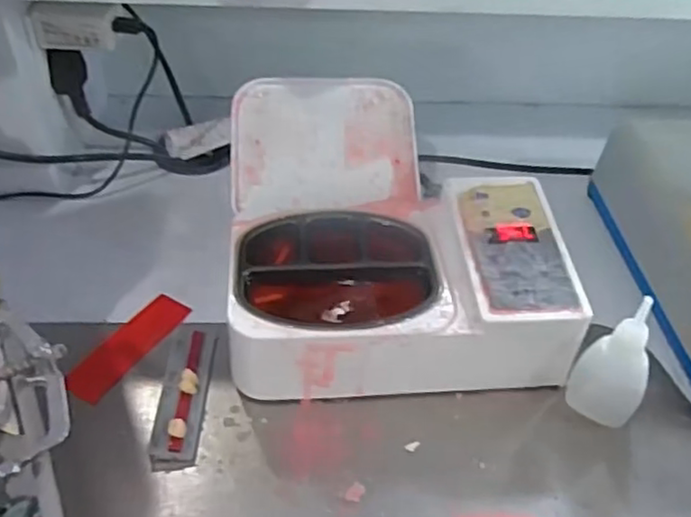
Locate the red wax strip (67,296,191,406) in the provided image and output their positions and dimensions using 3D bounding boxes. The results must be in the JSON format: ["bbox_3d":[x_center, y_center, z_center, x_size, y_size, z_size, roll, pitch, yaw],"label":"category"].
[{"bbox_3d":[-0.124,0.050,0.379,0.025,0.004,0.083,23,42,16],"label":"red wax strip"}]

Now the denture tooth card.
[{"bbox_3d":[-0.086,0.071,0.354,0.024,0.010,0.086,2,43,-3],"label":"denture tooth card"}]

